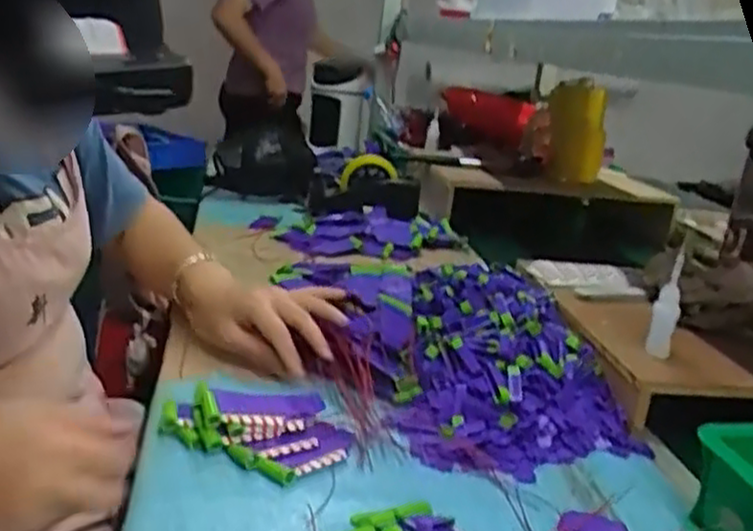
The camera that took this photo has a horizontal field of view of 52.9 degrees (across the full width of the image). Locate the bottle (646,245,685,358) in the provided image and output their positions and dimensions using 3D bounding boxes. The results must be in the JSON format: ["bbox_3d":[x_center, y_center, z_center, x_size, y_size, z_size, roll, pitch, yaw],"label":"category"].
[{"bbox_3d":[0.264,0.036,0.687,0.021,0.095,0.027,14,18,24],"label":"bottle"}]

